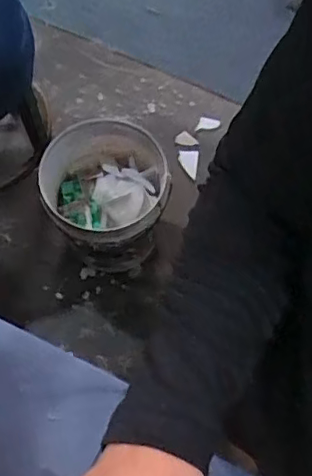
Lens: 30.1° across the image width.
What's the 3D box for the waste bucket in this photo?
[{"bbox_3d":[-0.126,-0.101,1.492,0.289,0.334,0.310,0,66,0],"label":"waste bucket"}]

